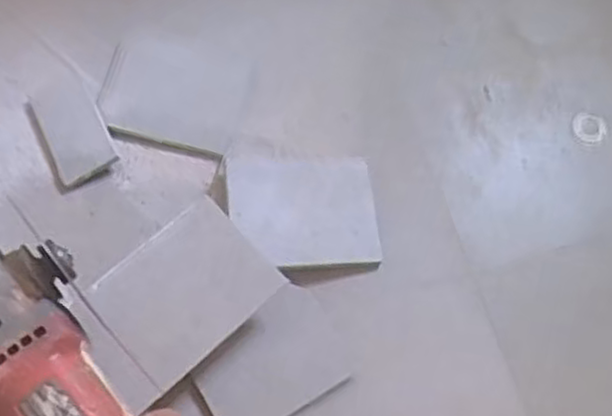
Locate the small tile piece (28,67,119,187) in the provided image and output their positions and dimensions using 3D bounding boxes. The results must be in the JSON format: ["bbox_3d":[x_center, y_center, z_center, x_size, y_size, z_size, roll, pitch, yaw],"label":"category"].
[{"bbox_3d":[-0.202,-0.072,0.629,0.051,0.011,0.100,-25,73,-10],"label":"small tile piece"}]

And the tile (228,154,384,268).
[{"bbox_3d":[-0.002,0.002,0.601,0.121,0.006,0.096,1,66,-14],"label":"tile"}]

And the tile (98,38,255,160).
[{"bbox_3d":[-0.116,-0.100,0.647,0.122,0.008,0.095,14,71,3],"label":"tile"}]

